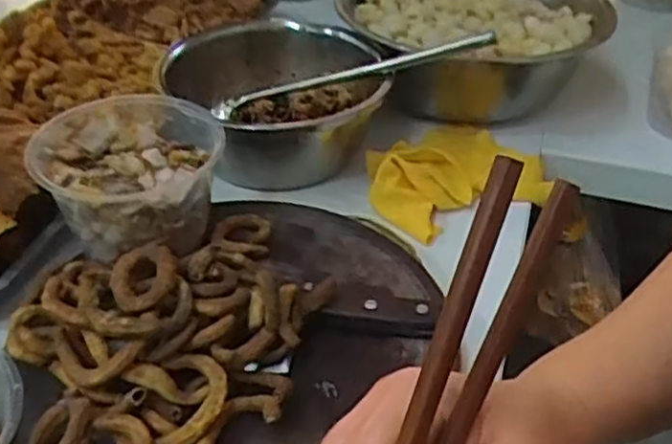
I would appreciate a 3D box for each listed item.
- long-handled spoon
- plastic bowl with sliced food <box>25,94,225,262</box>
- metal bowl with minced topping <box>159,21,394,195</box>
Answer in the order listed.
[{"bbox_3d":[0.018,-0.172,0.825,0.327,0.026,0.033,-14,39,0],"label":"long-handled spoon"},{"bbox_3d":[-0.187,-0.043,0.652,0.164,0.084,0.154,0,39,-2],"label":"plastic bowl with sliced food"},{"bbox_3d":[-0.064,-0.150,0.851,0.249,0.103,0.246,1,38,-1],"label":"metal bowl with minced topping"}]

